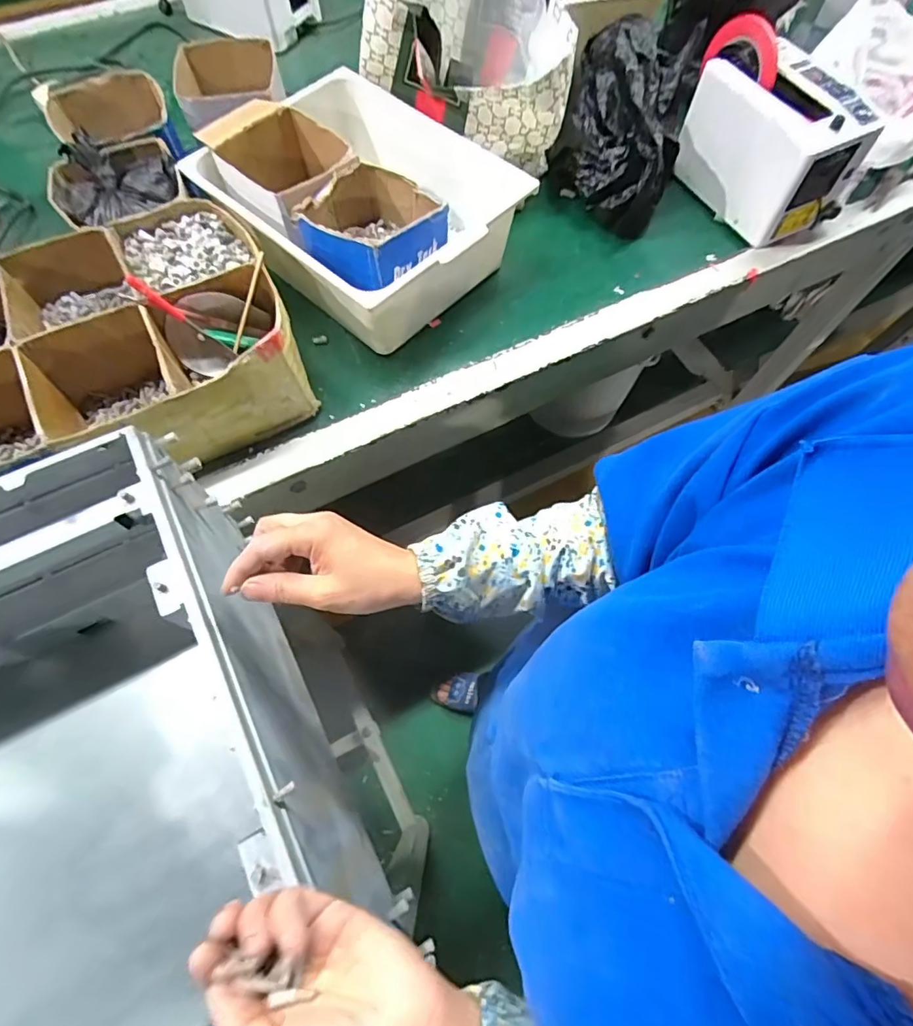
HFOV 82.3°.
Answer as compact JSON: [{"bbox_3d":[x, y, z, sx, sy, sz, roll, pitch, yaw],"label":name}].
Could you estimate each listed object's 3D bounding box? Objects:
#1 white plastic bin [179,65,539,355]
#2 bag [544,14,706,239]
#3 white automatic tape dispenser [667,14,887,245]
[{"bbox_3d":[-0.129,-0.407,0.697,0.361,0.130,0.281,42,74,15],"label":"white plastic bin"},{"bbox_3d":[0.246,-0.586,0.782,0.181,0.123,0.315,17,69,6],"label":"bag"},{"bbox_3d":[0.431,-0.532,0.740,0.131,0.160,0.254,-32,72,-12],"label":"white automatic tape dispenser"}]

